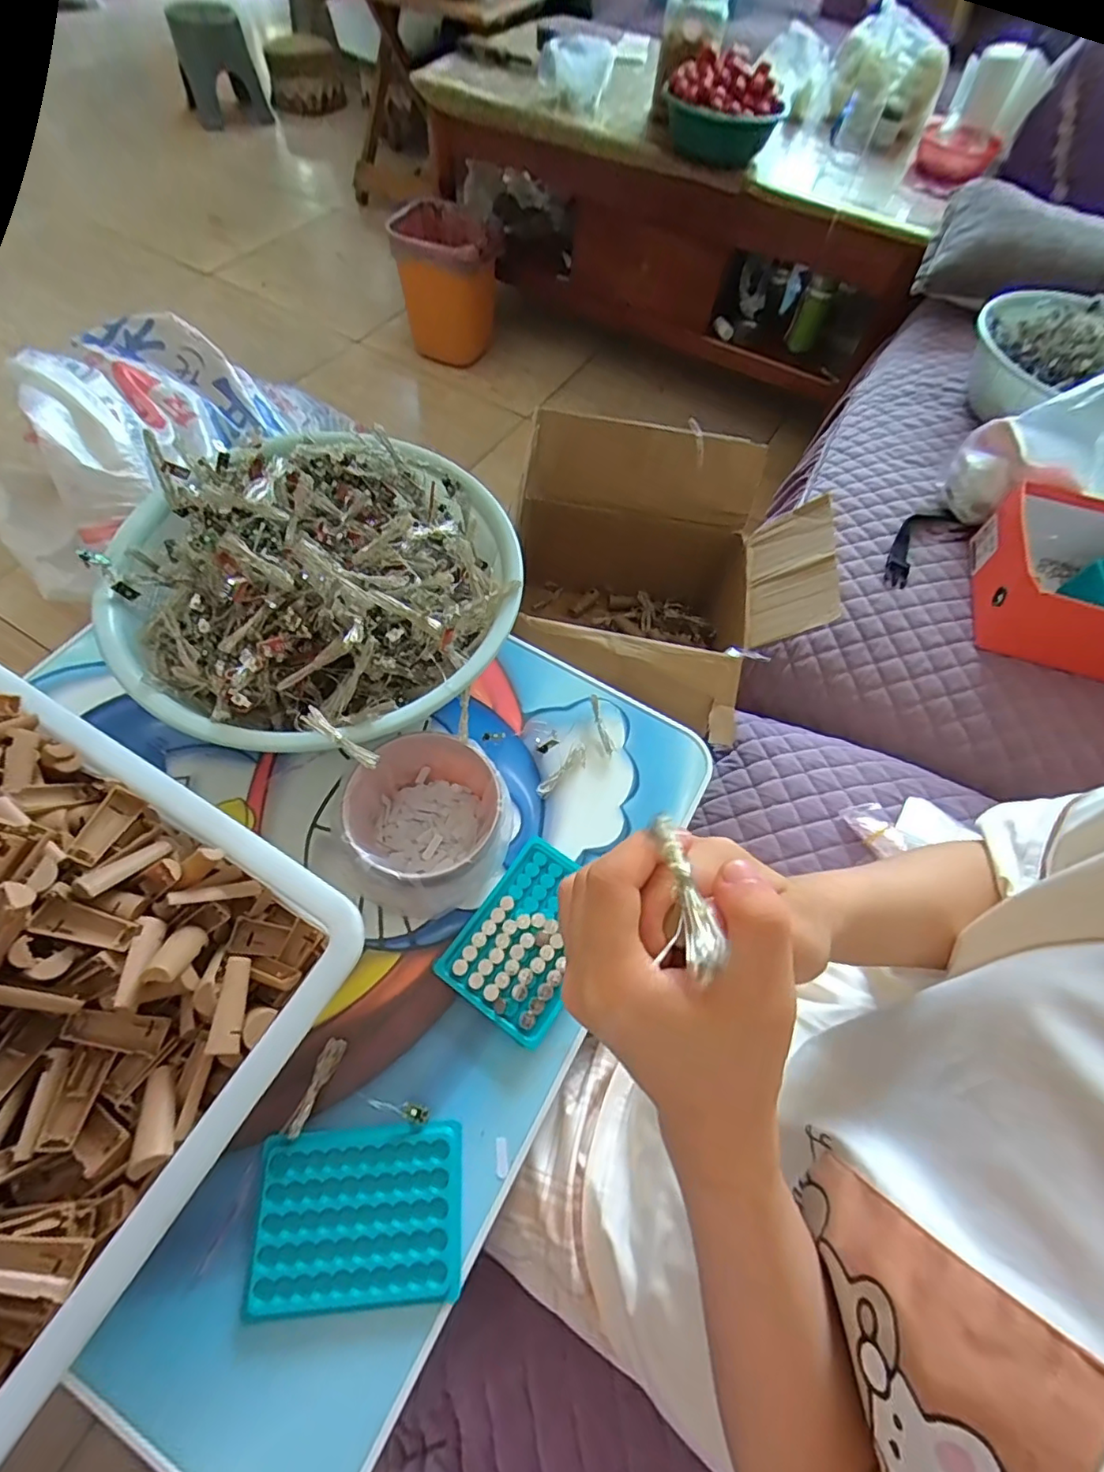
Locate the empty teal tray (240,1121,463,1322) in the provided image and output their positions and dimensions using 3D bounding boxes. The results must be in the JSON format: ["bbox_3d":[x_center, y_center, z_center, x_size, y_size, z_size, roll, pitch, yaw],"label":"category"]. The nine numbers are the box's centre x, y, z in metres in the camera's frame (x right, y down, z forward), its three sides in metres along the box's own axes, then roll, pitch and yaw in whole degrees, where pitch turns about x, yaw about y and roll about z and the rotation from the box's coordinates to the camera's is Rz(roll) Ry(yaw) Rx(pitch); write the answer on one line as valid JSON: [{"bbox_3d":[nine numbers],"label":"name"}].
[{"bbox_3d":[-0.126,0.313,0.376,0.131,0.008,0.093,-2,62,-5],"label":"empty teal tray"}]

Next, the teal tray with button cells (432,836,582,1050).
[{"bbox_3d":[-0.017,0.158,0.460,0.096,0.017,0.133,32,64,13],"label":"teal tray with button cells"}]

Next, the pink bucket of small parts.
[{"bbox_3d":[-0.096,0.067,0.462,0.123,0.089,0.112,2,61,-3],"label":"pink bucket of small parts"}]

